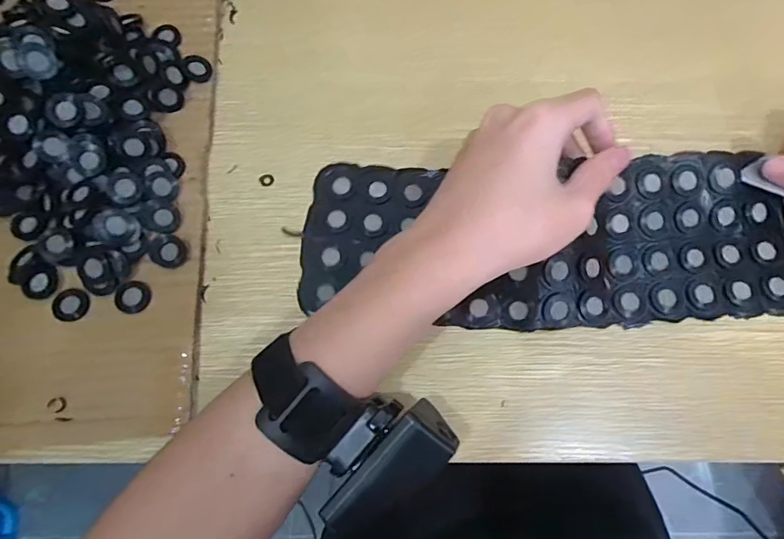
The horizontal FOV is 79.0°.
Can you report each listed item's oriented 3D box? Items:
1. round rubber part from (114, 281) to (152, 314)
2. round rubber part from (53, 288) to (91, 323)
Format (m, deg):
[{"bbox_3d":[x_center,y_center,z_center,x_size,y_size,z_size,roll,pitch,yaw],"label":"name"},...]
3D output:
[{"bbox_3d":[-0.149,0.016,0.271,0.019,0.005,0.018,0,74,0],"label":"round rubber part"},{"bbox_3d":[-0.181,0.020,0.266,0.016,0.006,0.018,-4,74,-1],"label":"round rubber part"}]

